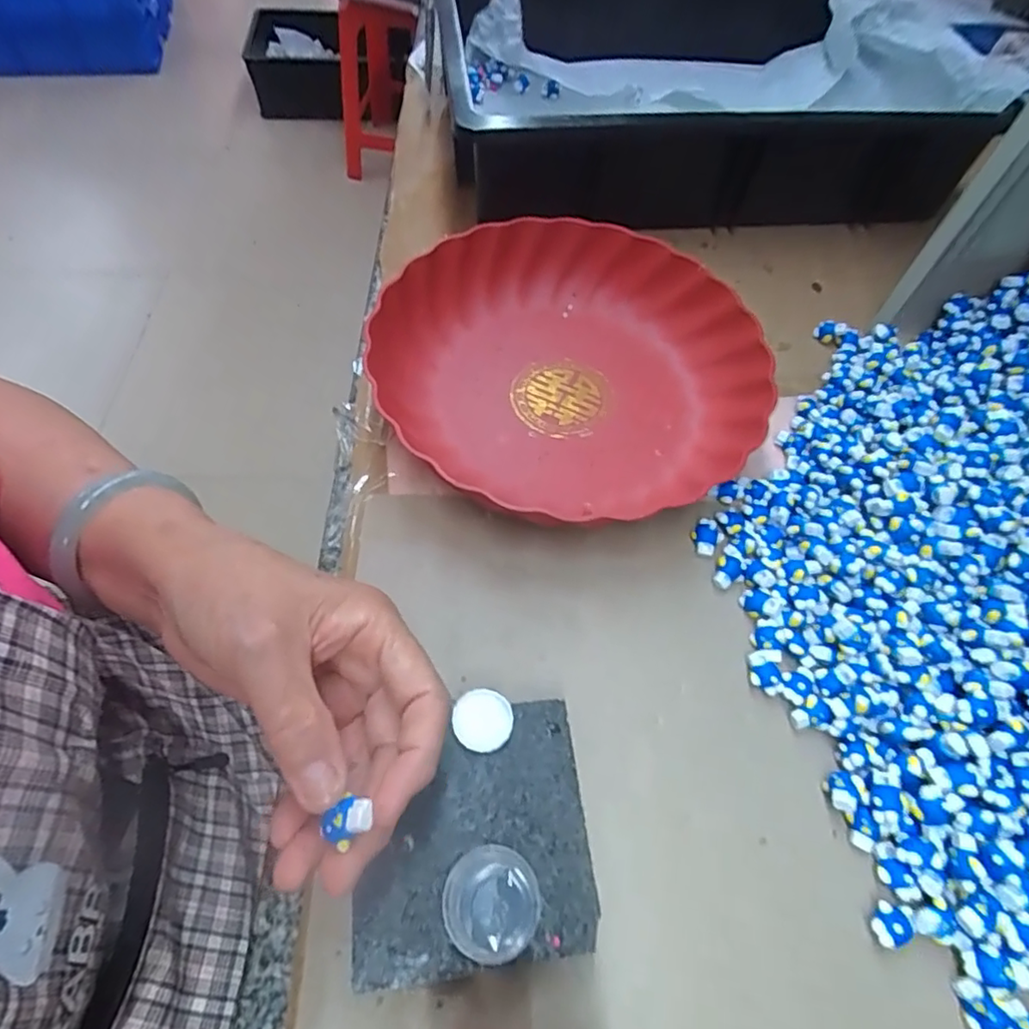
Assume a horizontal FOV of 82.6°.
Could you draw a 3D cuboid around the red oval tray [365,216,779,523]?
[{"bbox_3d":[0.032,-0.099,0.380,0.243,0.045,0.221,-2,60,-5],"label":"red oval tray"}]

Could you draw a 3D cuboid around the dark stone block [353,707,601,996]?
[{"bbox_3d":[-0.018,0.138,0.255,0.094,0.022,0.095,-5,60,-6],"label":"dark stone block"}]

